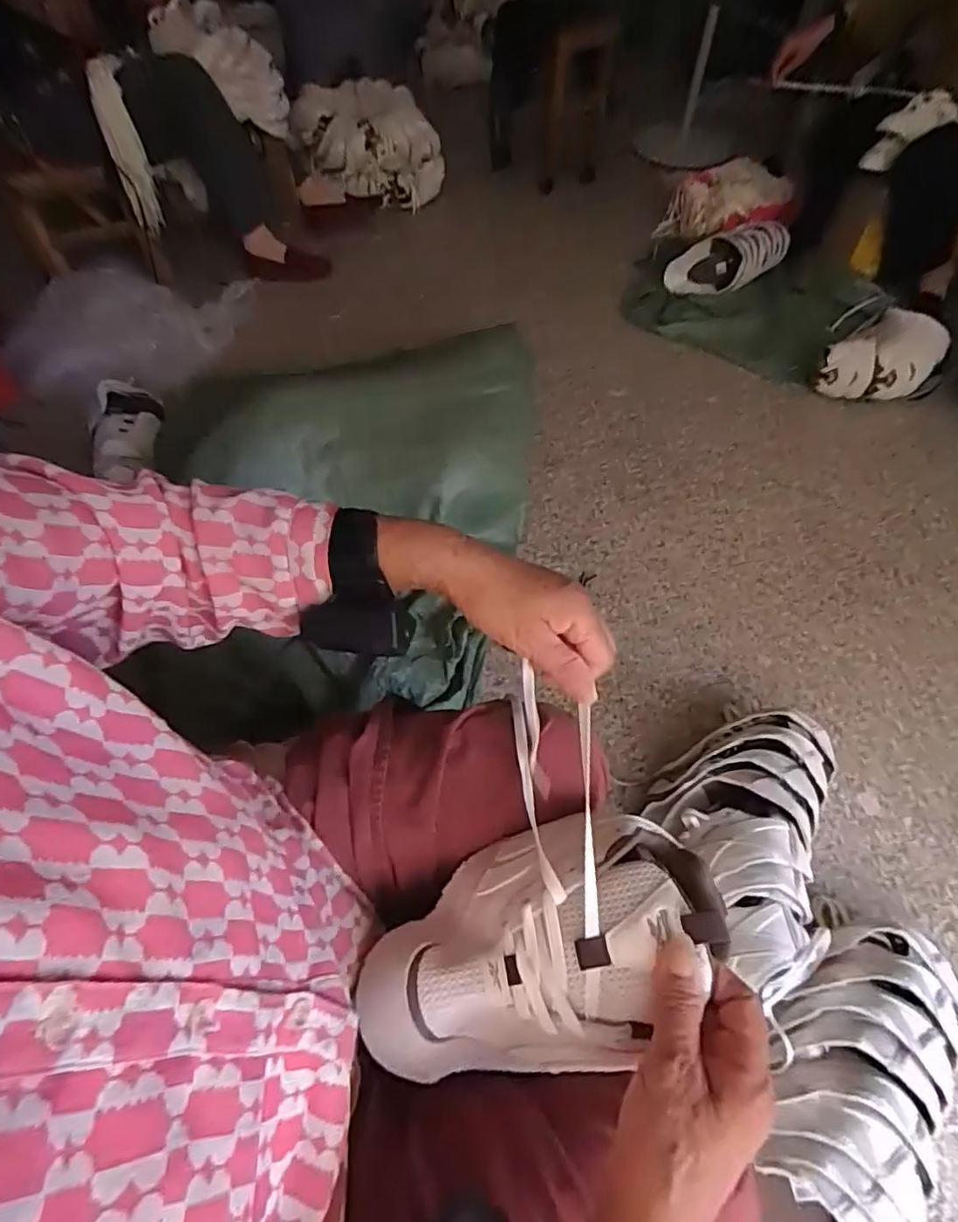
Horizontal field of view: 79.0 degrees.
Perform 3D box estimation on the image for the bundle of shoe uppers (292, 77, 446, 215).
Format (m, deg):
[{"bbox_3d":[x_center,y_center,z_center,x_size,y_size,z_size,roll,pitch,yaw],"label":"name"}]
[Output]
[{"bbox_3d":[-0.250,-1.100,1.430,0.347,0.275,0.122,-16,61,-8],"label":"bundle of shoe uppers"}]

